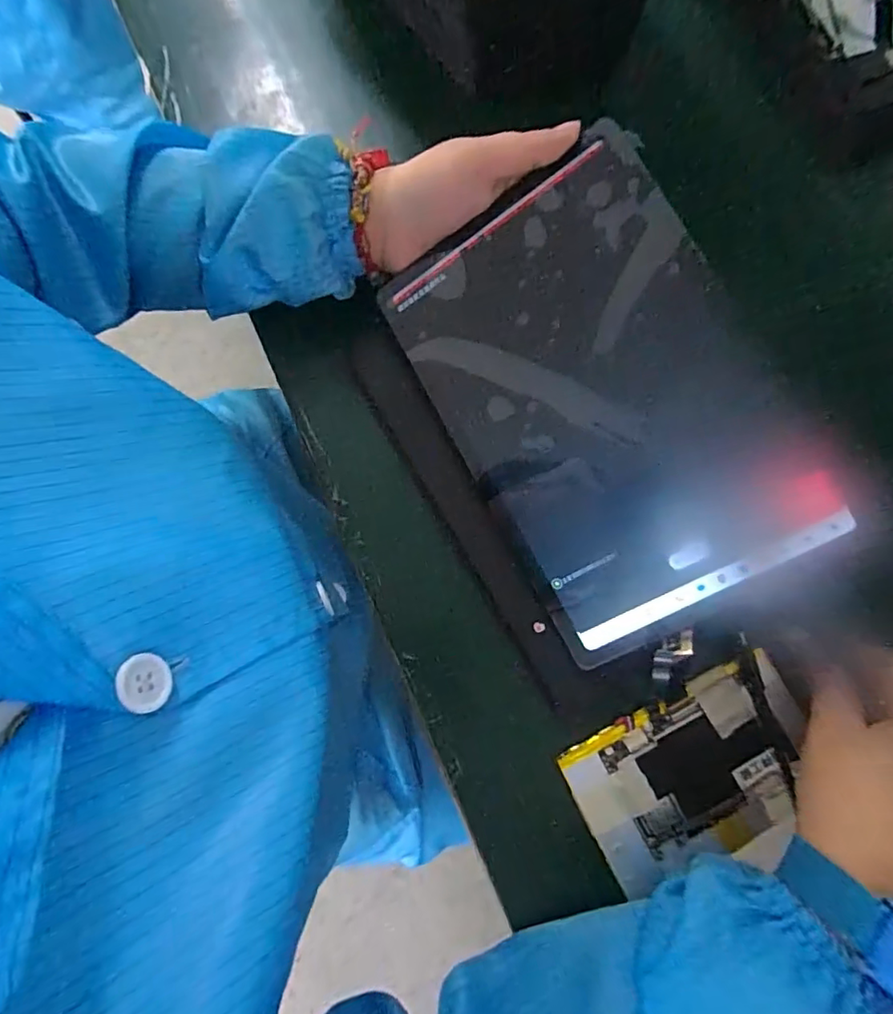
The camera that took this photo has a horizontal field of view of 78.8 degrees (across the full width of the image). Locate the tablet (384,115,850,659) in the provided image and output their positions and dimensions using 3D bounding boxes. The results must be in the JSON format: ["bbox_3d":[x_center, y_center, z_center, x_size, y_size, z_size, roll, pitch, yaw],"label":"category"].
[{"bbox_3d":[0.076,-0.056,0.280,0.150,0.007,0.233,-30,82,17],"label":"tablet"}]

